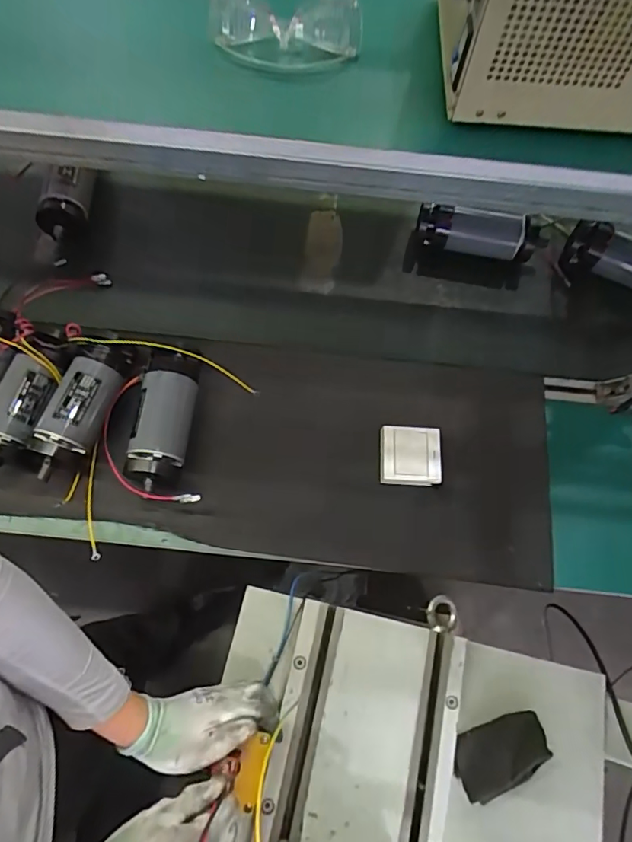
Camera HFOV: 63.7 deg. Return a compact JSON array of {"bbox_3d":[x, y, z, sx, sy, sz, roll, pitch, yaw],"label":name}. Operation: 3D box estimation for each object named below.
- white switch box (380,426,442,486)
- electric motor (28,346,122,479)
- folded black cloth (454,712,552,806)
[{"bbox_3d":[0.144,0.054,0.773,0.092,0.030,0.087,3,69,-1],"label":"white switch box"},{"bbox_3d":[-0.342,-0.012,0.724,0.070,0.060,0.193,20,70,6],"label":"electric motor"},{"bbox_3d":[0.218,0.389,0.593,0.112,0.031,0.059,-18,70,-8],"label":"folded black cloth"}]

